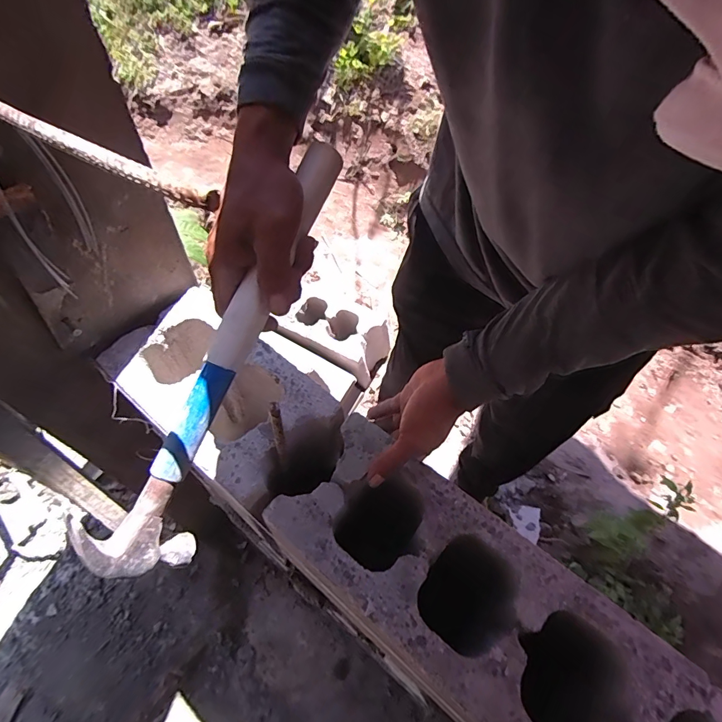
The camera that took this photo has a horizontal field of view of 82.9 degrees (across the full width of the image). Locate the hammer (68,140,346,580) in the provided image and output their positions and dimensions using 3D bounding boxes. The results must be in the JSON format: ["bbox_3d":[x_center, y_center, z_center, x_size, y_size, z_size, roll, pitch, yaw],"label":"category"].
[{"bbox_3d":[-0.099,-0.016,0.329,0.037,0.093,0.372,21,80,10],"label":"hammer"}]

